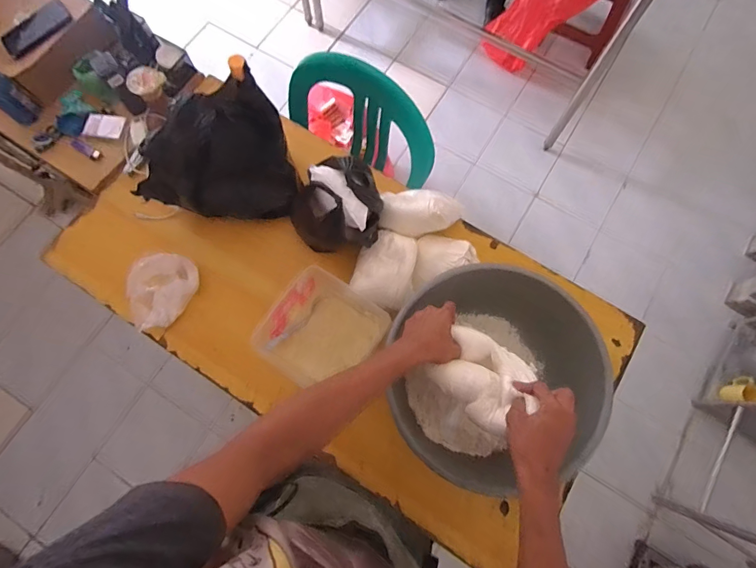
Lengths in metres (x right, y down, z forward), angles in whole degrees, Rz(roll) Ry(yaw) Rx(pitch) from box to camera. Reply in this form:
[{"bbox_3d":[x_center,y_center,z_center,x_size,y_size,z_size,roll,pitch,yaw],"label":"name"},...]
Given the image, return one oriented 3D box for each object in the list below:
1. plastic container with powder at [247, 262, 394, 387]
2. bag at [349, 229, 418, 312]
[{"bbox_3d":[-0.110,0.099,0.809,0.203,0.085,0.210,34,77,9],"label":"plastic container with powder"},{"bbox_3d":[0.017,-0.031,0.810,0.125,0.081,0.133,23,76,6],"label":"bag"}]

